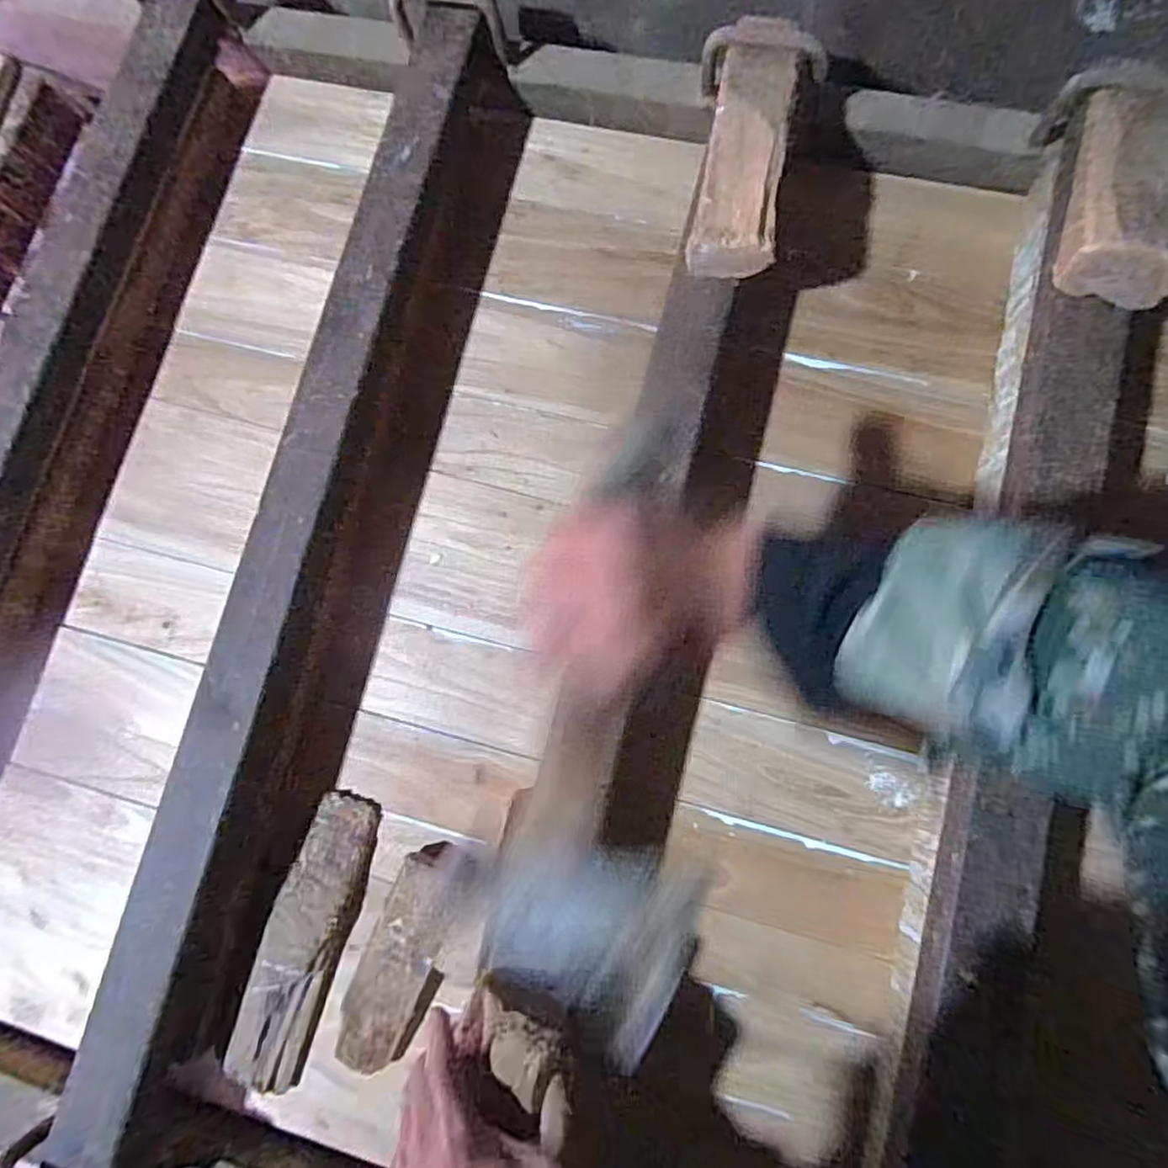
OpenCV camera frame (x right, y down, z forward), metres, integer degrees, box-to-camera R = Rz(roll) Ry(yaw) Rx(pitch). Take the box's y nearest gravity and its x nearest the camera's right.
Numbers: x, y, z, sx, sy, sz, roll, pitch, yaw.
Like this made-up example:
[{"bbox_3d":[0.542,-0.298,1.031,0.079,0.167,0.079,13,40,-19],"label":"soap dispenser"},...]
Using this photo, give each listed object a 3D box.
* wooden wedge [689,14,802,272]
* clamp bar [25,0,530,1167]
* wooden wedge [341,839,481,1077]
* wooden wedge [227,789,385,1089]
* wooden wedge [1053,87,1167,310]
[{"bbox_3d":[0.136,-0.377,0.556,0.066,0.038,0.246,9,82,3],"label":"wooden wedge"},{"bbox_3d":[-0.237,-0.033,0.603,0.112,0.099,1.071,13,82,4],"label":"clamp bar"},{"bbox_3d":[-0.152,0.320,0.576,0.065,0.032,0.193,22,83,5],"label":"wooden wedge"},{"bbox_3d":[-0.243,0.308,0.578,0.066,0.026,0.240,18,83,5],"label":"wooden wedge"},{"bbox_3d":[0.422,-0.307,0.509,0.076,0.050,0.192,15,82,4],"label":"wooden wedge"}]

